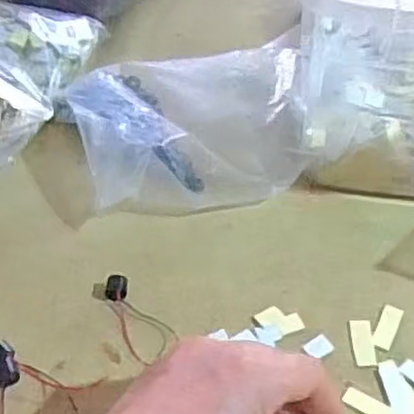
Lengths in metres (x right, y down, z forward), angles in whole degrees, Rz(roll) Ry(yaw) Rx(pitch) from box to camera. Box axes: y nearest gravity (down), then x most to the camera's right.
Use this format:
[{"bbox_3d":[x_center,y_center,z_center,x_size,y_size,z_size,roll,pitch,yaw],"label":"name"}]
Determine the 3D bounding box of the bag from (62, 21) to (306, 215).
[{"bbox_3d":[-0.010,-0.060,0.463,0.152,0.056,0.127,-7,48,-10],"label":"bag"}]

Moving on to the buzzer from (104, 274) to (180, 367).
[{"bbox_3d":[-0.040,0.059,0.382,0.025,0.006,0.053,-32,56,-28],"label":"buzzer"}]

